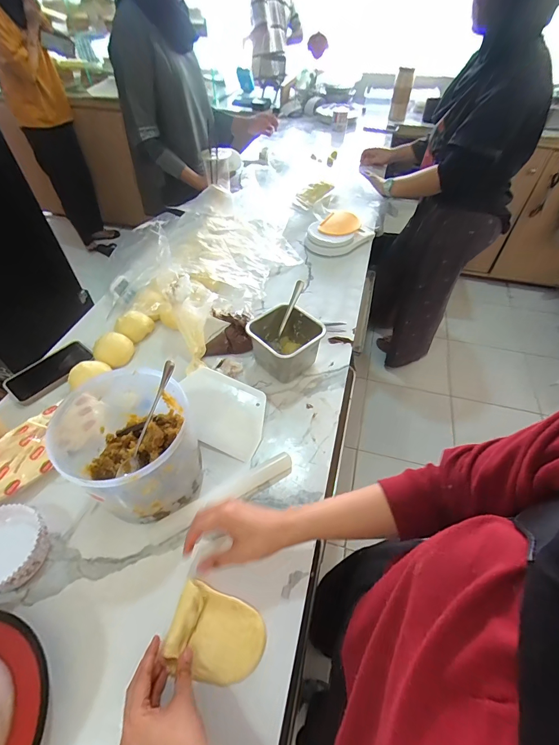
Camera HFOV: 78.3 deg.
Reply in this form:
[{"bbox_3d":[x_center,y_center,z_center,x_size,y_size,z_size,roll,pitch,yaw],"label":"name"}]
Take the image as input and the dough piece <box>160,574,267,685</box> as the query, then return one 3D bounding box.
[{"bbox_3d":[-0.072,0.303,0.399,0.106,0.021,0.083,11,51,9],"label":"dough piece"}]

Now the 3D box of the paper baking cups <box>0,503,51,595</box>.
[{"bbox_3d":[-0.354,0.227,0.441,0.104,0.042,0.103,0,50,0],"label":"paper baking cups"}]

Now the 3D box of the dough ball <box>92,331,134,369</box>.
[{"bbox_3d":[-0.326,-0.046,0.678,0.061,0.038,0.069,20,53,16],"label":"dough ball"}]

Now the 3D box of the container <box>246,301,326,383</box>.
[{"bbox_3d":[0.013,-0.053,0.652,0.113,0.091,0.118,37,59,27],"label":"container"}]

